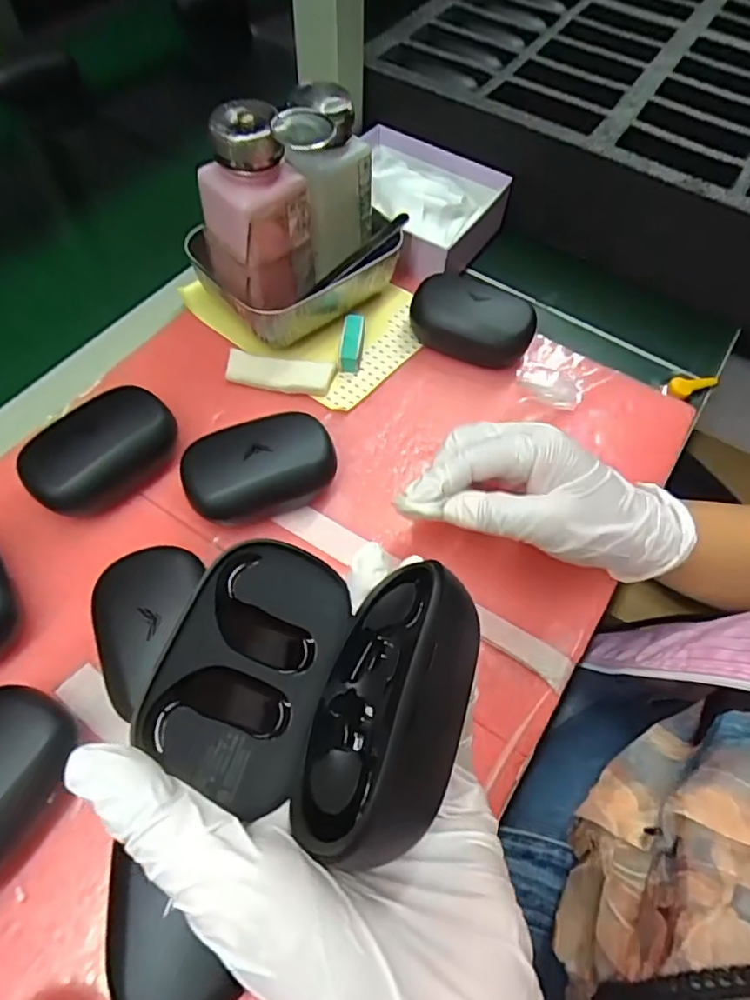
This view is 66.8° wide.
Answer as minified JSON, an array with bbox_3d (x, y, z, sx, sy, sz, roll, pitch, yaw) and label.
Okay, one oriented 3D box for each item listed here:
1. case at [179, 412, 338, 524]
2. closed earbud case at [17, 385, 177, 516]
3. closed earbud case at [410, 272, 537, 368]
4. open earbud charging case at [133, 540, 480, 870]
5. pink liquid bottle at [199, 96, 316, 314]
[{"bbox_3d":[-0.067,-0.018,0.328,0.082,0.033,0.056,-24,64,-16],"label":"case"},{"bbox_3d":[-0.156,-0.028,0.328,0.052,0.035,0.086,35,64,16],"label":"closed earbud case"},{"bbox_3d":[0.068,-0.125,0.398,0.085,0.035,0.053,15,60,6],"label":"closed earbud case"},{"bbox_3d":[-0.021,0.053,0.176,0.091,0.050,0.079,19,61,7],"label":"open earbud charging case"},{"bbox_3d":[-0.072,-0.163,0.349,0.058,0.130,0.044,32,63,15],"label":"pink liquid bottle"}]

